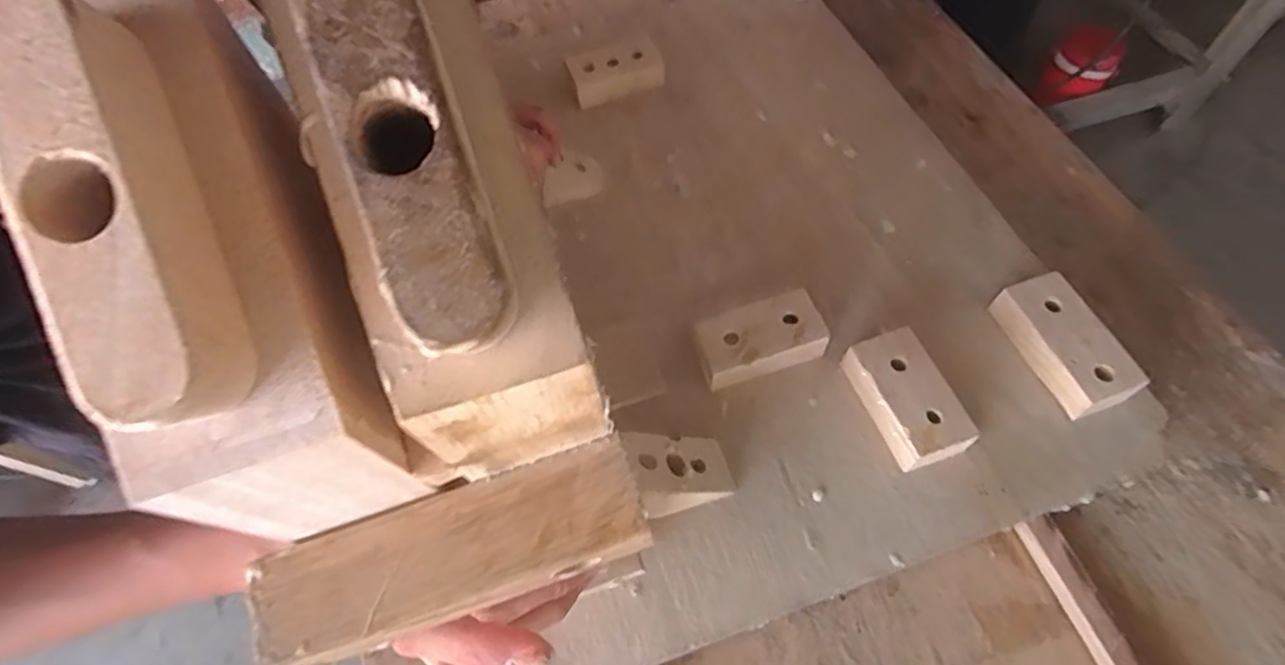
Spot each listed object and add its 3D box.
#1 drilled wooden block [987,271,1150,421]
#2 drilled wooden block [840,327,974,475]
[{"bbox_3d":[0.249,0.006,0.386,0.043,0.025,0.084,-17,62,-8],"label":"drilled wooden block"},{"bbox_3d":[0.152,0.038,0.373,0.041,0.023,0.076,-21,62,-11],"label":"drilled wooden block"}]

